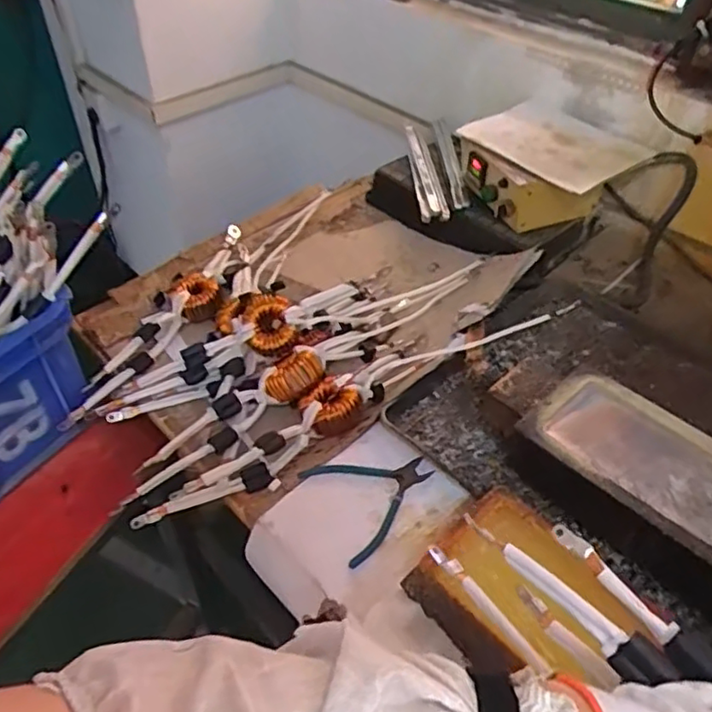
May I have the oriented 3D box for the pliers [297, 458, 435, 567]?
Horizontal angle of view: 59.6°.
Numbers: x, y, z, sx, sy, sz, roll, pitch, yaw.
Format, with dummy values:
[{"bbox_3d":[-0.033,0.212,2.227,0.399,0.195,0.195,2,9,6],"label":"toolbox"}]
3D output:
[{"bbox_3d":[0.024,0.152,0.698,0.133,0.007,0.129,-20,49,-21],"label":"pliers"}]

